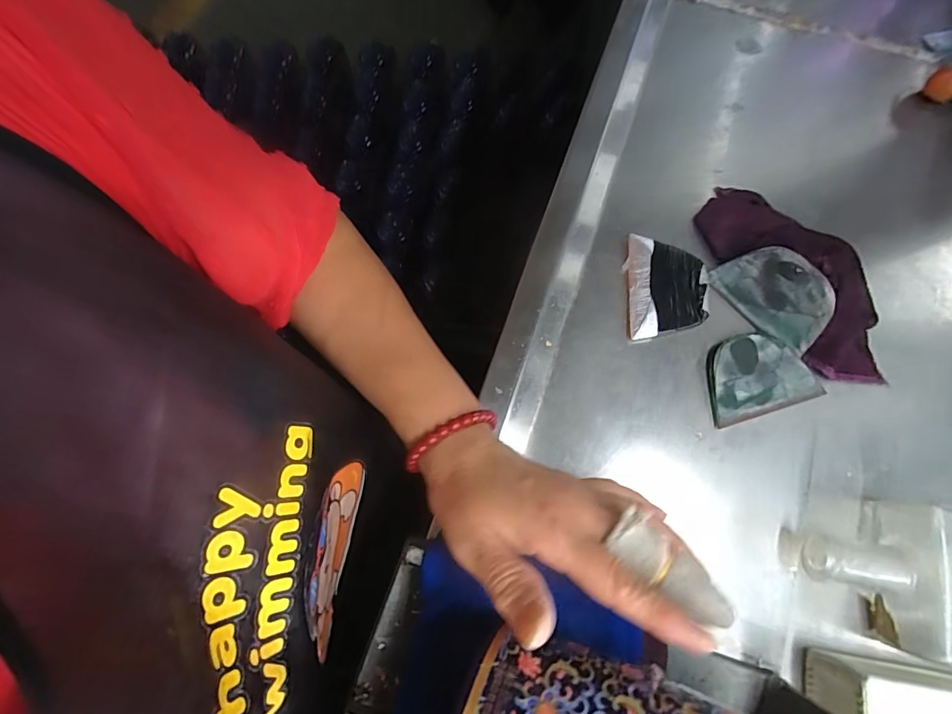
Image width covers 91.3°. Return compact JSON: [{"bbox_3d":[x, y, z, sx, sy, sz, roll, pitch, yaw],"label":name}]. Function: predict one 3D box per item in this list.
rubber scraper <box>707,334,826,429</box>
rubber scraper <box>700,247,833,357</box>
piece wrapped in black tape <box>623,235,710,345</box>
[{"bbox_3d":[0.206,0.012,0.342,0.081,0.010,0.057,-17,74,-3],"label":"rubber scraper"},{"bbox_3d":[0.224,-0.051,0.347,0.086,0.004,0.055,43,109,16],"label":"rubber scraper"},{"bbox_3d":[0.147,-0.055,0.361,0.061,0.012,0.083,-2,74,2],"label":"piece wrapped in black tape"}]

